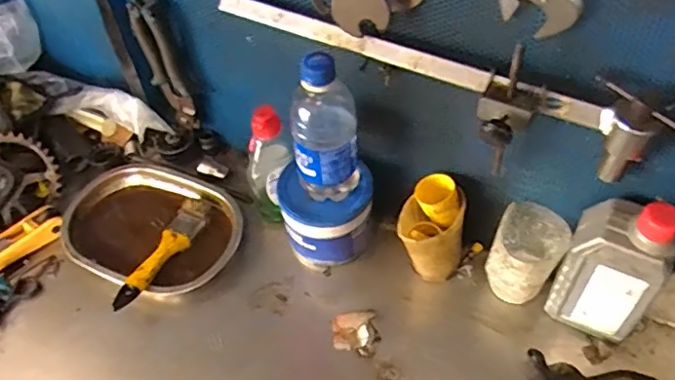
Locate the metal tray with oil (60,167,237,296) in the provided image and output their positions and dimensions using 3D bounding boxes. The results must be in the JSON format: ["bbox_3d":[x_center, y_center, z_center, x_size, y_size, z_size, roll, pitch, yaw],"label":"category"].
[{"bbox_3d":[-0.223,0.044,0.730,0.216,0.034,0.164,14,52,16],"label":"metal tray with oil"}]

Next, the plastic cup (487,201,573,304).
[{"bbox_3d":[0.192,0.076,0.623,0.066,0.103,0.071,26,57,25],"label":"plastic cup"}]

